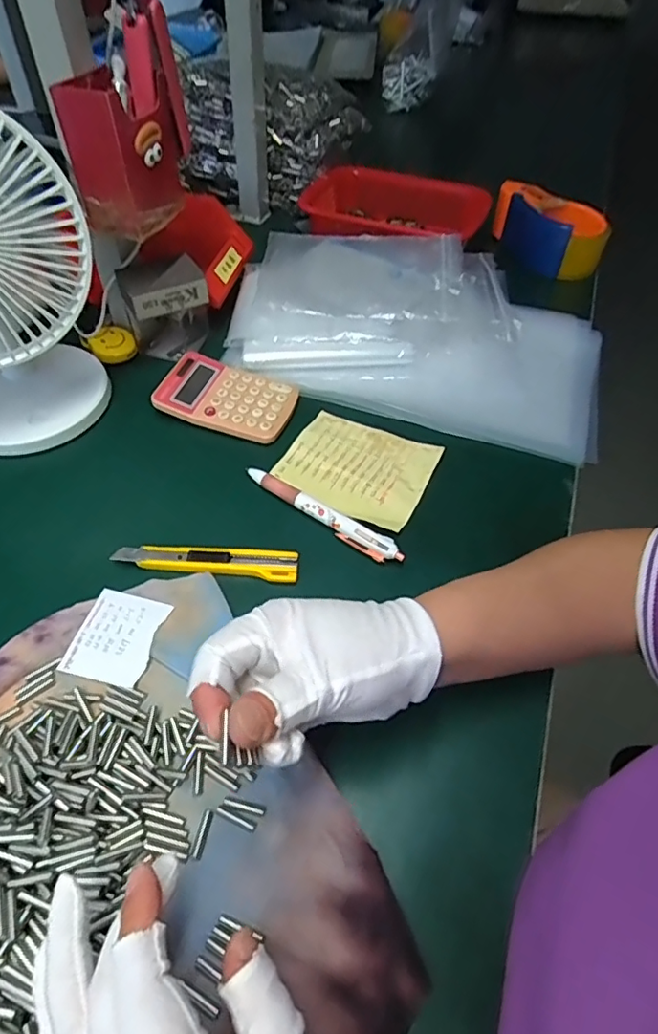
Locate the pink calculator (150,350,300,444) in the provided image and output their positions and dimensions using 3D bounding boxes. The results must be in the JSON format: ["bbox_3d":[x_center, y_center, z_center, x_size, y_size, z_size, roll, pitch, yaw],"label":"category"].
[{"bbox_3d":[-0.090,-0.108,0.496,0.115,0.015,0.074,15,52,10],"label":"pink calculator"}]

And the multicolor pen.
[{"bbox_3d":[-0.005,-0.005,0.423,0.140,0.014,0.015,31,57,21],"label":"multicolor pen"}]

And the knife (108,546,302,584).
[{"bbox_3d":[-0.086,0.031,0.393,0.128,0.008,0.021,3,51,0],"label":"knife"}]

